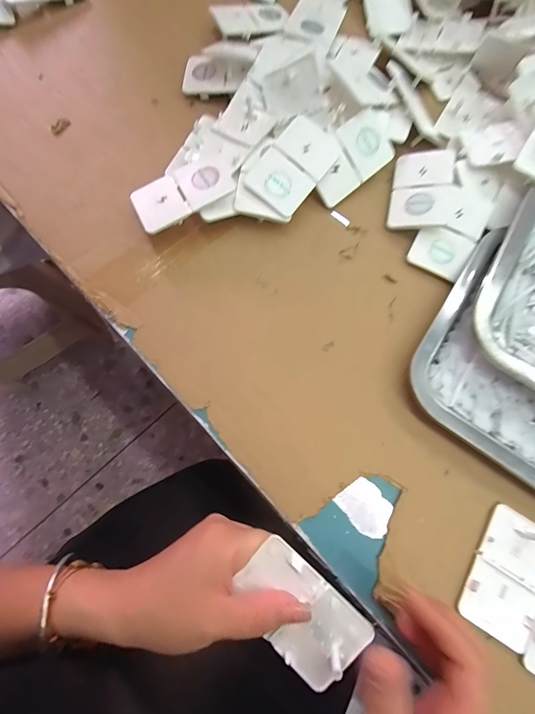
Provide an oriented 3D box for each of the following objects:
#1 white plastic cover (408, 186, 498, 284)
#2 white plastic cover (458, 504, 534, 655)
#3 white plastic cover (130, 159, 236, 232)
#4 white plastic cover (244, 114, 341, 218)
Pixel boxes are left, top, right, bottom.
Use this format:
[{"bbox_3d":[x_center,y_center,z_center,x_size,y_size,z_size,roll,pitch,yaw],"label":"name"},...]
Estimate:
[{"bbox_3d":[0.175,-0.119,0.322,0.049,0.008,0.094,34,75,5],"label":"white plastic cover"},{"bbox_3d":[0.180,0.161,0.255,0.052,0.007,0.086,32,75,5],"label":"white plastic cover"},{"bbox_3d":[-0.075,-0.145,0.301,0.086,0.008,0.050,-32,71,-6],"label":"white plastic cover"},{"bbox_3d":[0.023,-0.173,0.311,0.053,0.008,0.087,37,82,-3],"label":"white plastic cover"}]

